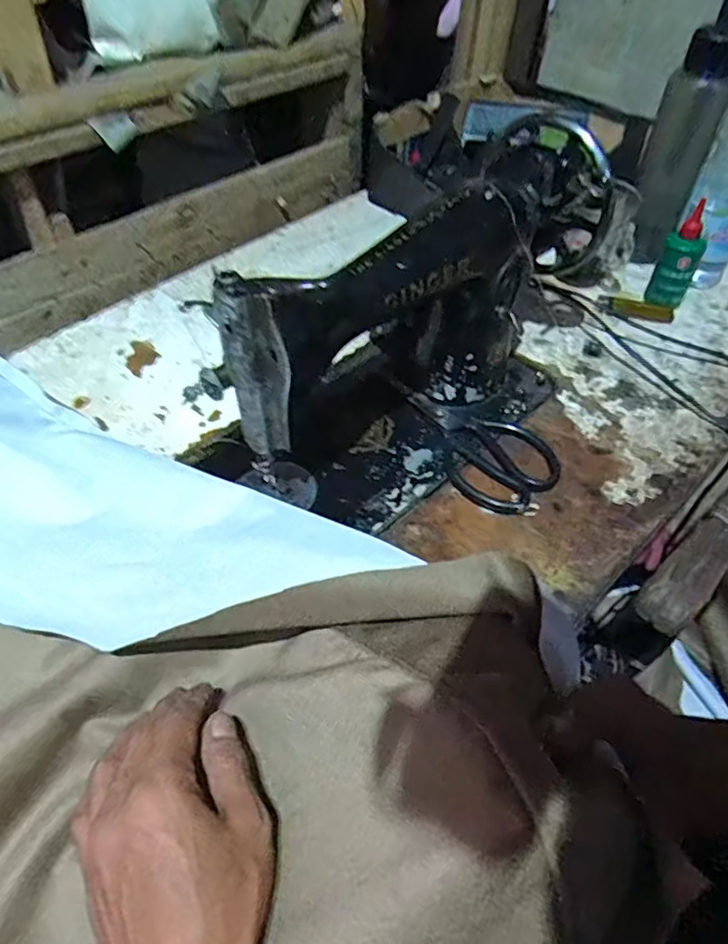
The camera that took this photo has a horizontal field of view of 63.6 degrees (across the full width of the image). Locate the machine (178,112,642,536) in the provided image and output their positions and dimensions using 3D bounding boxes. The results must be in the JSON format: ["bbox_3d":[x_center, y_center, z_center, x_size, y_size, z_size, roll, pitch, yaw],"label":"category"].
[{"bbox_3d":[0.052,-0.119,0.482,0.359,0.191,0.149,-32,57,-25],"label":"machine"}]

